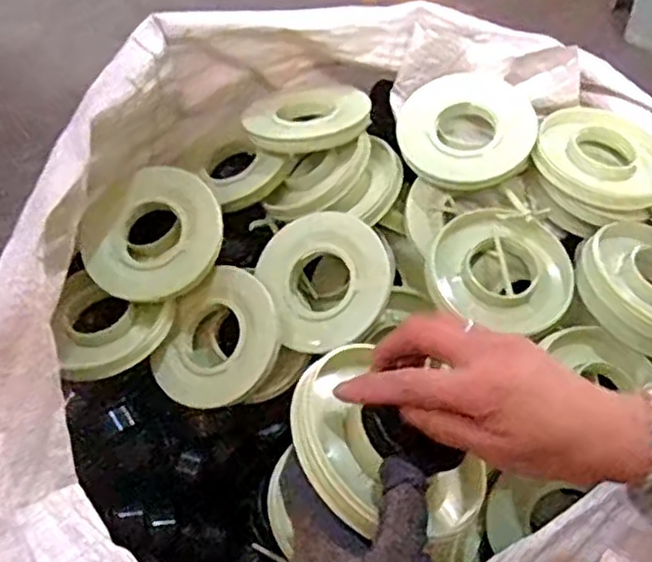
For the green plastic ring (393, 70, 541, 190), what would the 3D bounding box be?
[{"bbox_3d":[0.133,-0.153,0.688,0.132,0.020,0.140,-5,62,9],"label":"green plastic ring"}]

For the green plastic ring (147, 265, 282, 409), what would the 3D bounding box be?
[{"bbox_3d":[-0.099,0.057,0.655,0.105,0.027,0.127,43,87,1],"label":"green plastic ring"}]

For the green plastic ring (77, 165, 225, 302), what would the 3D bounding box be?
[{"bbox_3d":[-0.160,-0.042,0.652,0.126,0.027,0.126,-31,82,-6],"label":"green plastic ring"}]

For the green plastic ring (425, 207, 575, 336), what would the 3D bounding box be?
[{"bbox_3d":[0.160,-0.014,0.638,0.133,0.032,0.109,11,70,3],"label":"green plastic ring"}]

